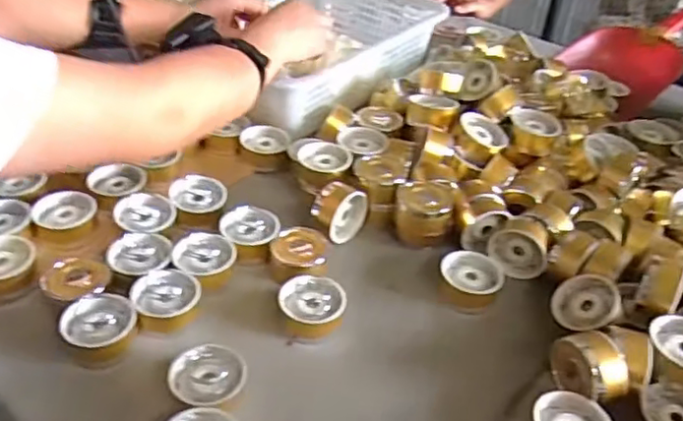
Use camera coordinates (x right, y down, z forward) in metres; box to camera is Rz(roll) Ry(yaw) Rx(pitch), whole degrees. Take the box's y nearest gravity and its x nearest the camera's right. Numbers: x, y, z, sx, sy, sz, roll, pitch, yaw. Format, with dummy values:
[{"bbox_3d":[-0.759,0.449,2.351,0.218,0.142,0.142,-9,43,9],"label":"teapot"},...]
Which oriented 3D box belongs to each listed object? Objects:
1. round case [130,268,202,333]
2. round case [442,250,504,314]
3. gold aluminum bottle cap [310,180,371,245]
[{"bbox_3d":[-0.182,0.091,0.651,0.065,0.032,0.066,3,37,-2],"label":"round case"},{"bbox_3d":[0.146,0.082,0.717,0.071,0.032,0.073,16,38,14],"label":"round case"},{"bbox_3d":[-0.003,0.001,0.780,0.044,0.068,0.072,26,41,25],"label":"gold aluminum bottle cap"}]

